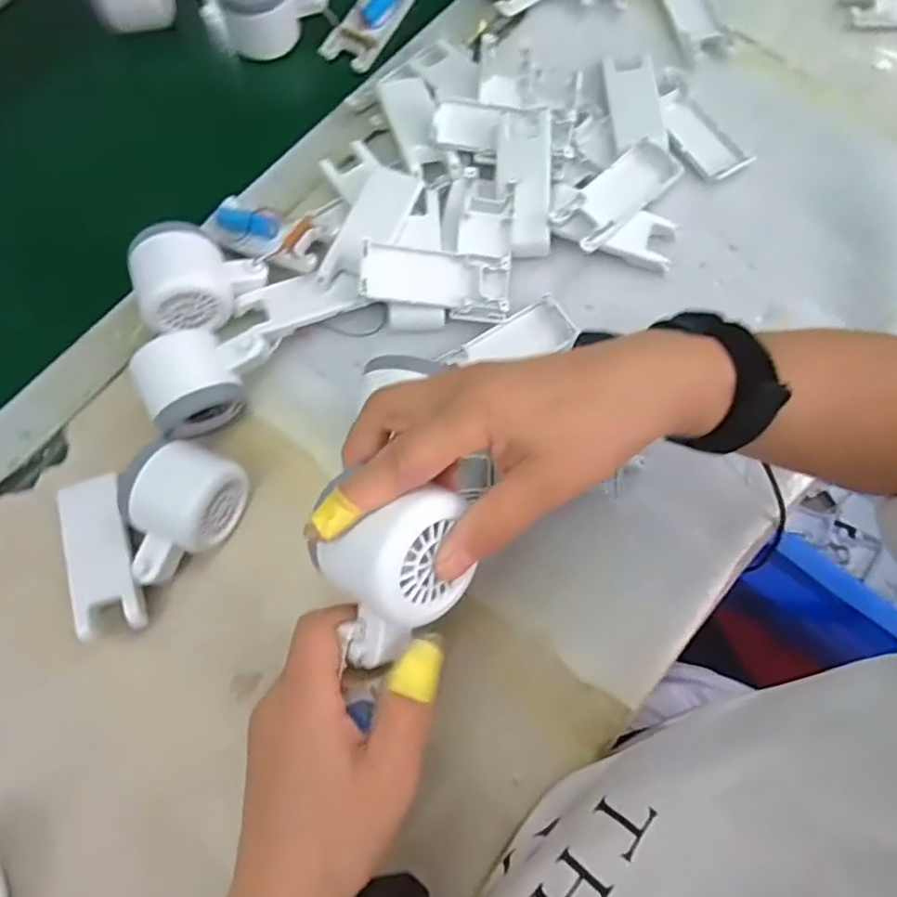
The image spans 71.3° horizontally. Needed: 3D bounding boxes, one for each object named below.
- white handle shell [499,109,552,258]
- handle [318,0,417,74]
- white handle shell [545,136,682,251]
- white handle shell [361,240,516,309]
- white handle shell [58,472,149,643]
[{"bbox_3d":[0.057,-0.194,0.455,0.037,0.012,0.104,-4,90,0],"label":"white handle shell"},{"bbox_3d":[-0.063,-0.363,0.526,0.041,0.018,0.105,28,75,8],"label":"handle"},{"bbox_3d":[0.124,-0.186,0.460,0.102,0.017,0.040,-43,78,-13],"label":"white handle shell"},{"bbox_3d":[-0.008,-0.119,0.434,0.104,0.019,0.037,3,74,-12],"label":"white handle shell"},{"bbox_3d":[-0.220,0.066,0.395,0.041,0.013,0.102,-21,74,-7],"label":"white handle shell"}]

